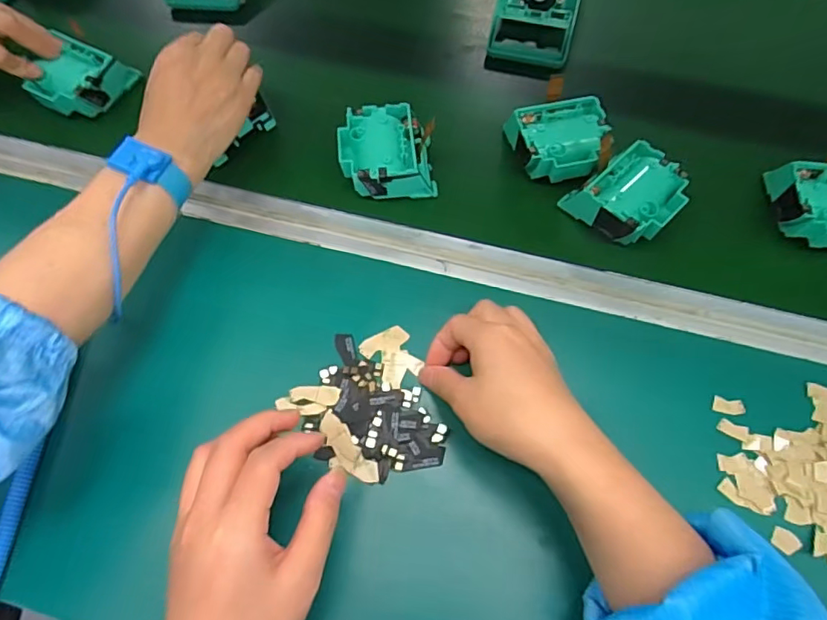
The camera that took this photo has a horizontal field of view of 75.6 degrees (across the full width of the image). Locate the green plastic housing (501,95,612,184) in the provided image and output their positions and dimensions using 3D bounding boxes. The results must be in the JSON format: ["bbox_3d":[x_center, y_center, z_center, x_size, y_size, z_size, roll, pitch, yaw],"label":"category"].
[{"bbox_3d":[0.125,-0.142,0.456,0.077,0.034,0.068,-6,69,-1],"label":"green plastic housing"}]

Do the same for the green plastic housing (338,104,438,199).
[{"bbox_3d":[-0.023,-0.134,0.455,0.076,0.034,0.076,-7,69,-1],"label":"green plastic housing"}]

